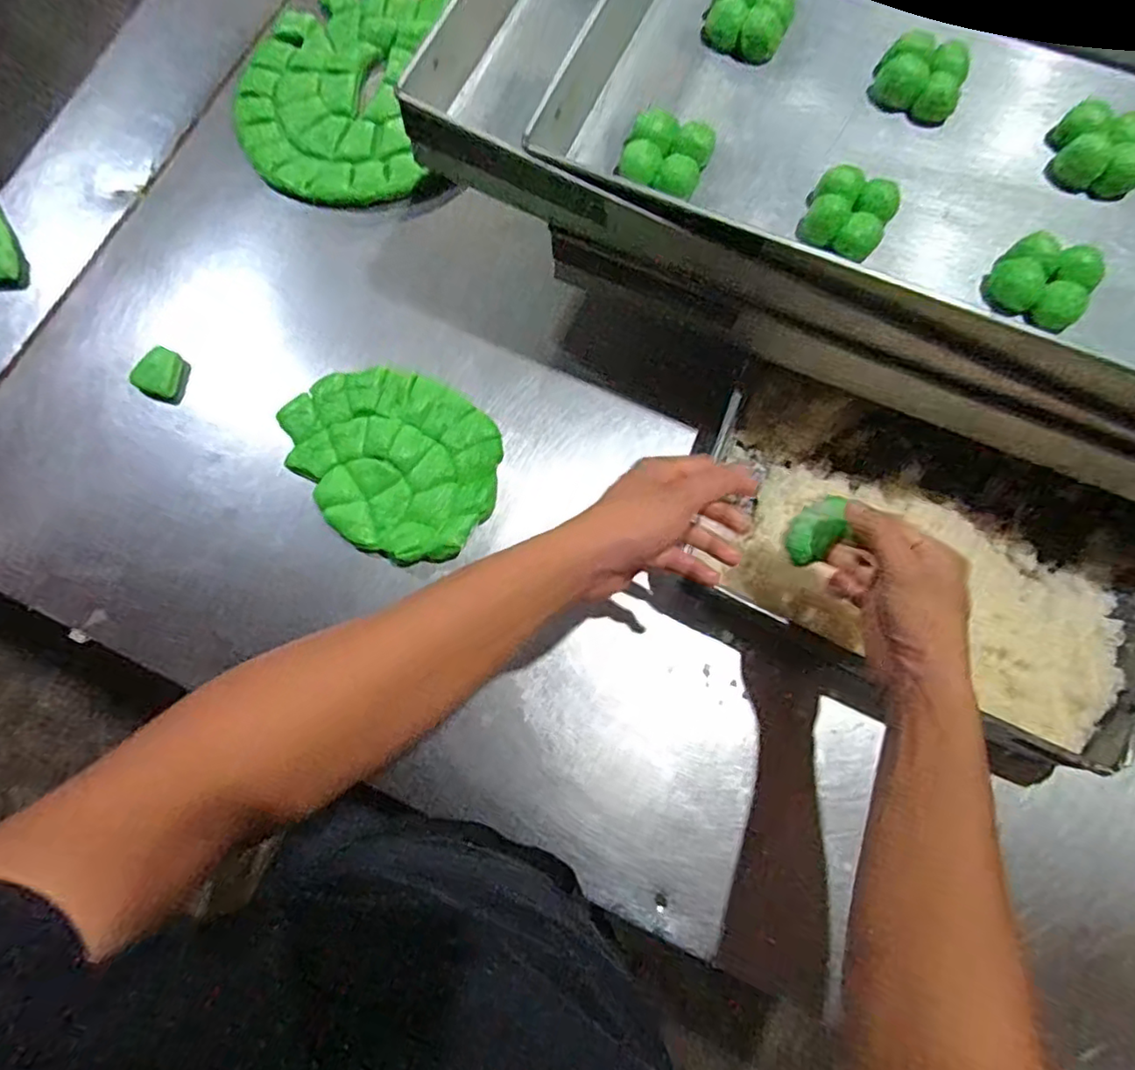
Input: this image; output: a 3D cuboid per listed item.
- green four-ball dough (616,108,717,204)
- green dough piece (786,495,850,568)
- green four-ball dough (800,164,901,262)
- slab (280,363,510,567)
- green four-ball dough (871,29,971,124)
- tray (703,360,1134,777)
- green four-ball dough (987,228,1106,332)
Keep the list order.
[{"bbox_3d":[0.079,-0.304,0.498,0.064,0.029,0.056,22,76,6],"label":"green four-ball dough"},{"bbox_3d":[0.183,-0.004,0.455,0.031,0.026,0.055,36,117,23],"label":"green dough piece"},{"bbox_3d":[0.218,-0.248,0.481,0.064,0.033,0.063,25,76,7],"label":"green four-ball dough"},{"bbox_3d":[-0.162,-0.073,0.571,0.206,0.023,0.159,32,79,9],"label":"slab"},{"bbox_3d":[0.294,-0.383,0.511,0.068,0.031,0.066,21,76,6],"label":"green four-ball dough"},{"bbox_3d":[0.299,0.014,0.524,0.382,0.061,0.231,24,78,7],"label":"tray"},{"bbox_3d":[0.356,-0.188,0.466,0.067,0.033,0.062,37,78,9],"label":"green four-ball dough"}]

